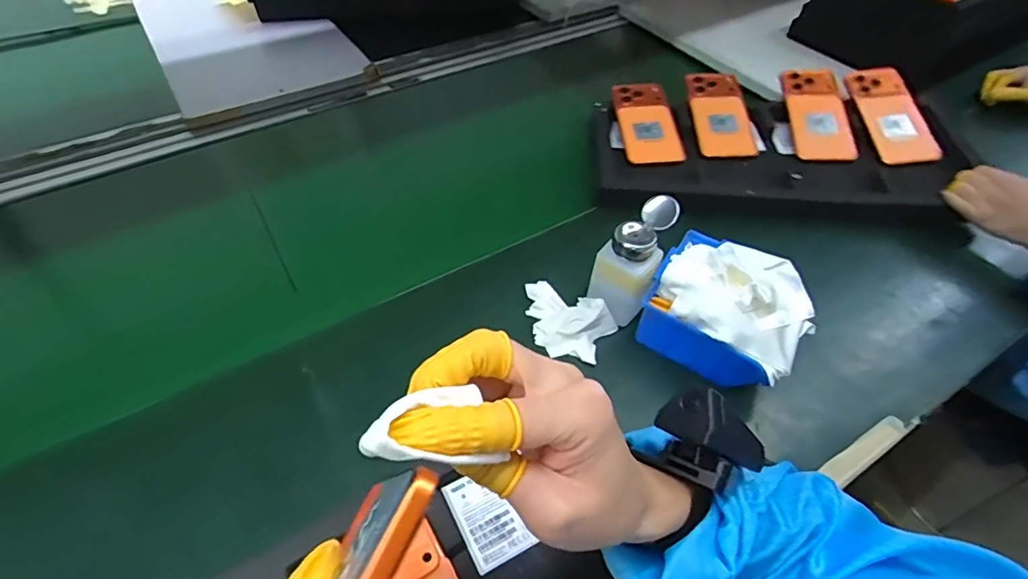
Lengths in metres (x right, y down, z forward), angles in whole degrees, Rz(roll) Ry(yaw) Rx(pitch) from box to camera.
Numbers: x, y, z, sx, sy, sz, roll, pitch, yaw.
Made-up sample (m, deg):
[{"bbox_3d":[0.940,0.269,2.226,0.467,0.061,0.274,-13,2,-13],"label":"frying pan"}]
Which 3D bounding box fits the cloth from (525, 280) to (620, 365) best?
[{"bbox_3d":[0.048,0.028,0.544,0.098,0.029,0.066,27,54,21],"label":"cloth"}]

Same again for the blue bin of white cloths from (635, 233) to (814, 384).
[{"bbox_3d":[0.209,0.018,0.527,0.142,0.091,0.122,30,56,23],"label":"blue bin of white cloths"}]

